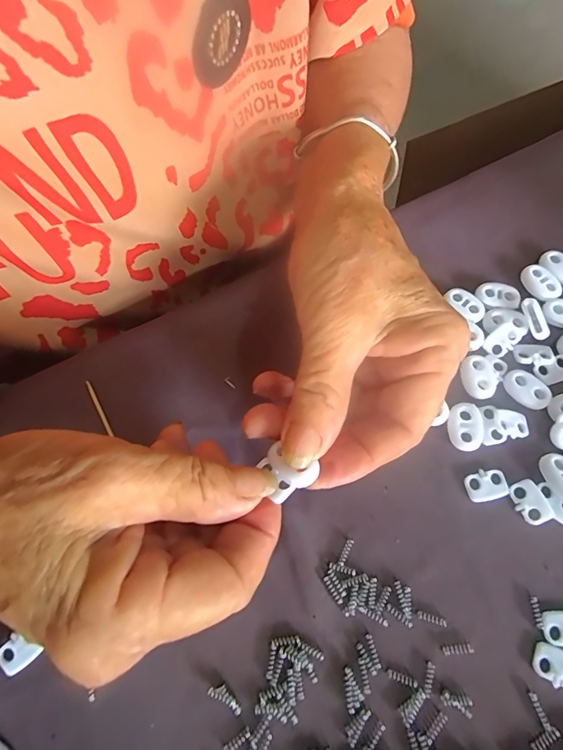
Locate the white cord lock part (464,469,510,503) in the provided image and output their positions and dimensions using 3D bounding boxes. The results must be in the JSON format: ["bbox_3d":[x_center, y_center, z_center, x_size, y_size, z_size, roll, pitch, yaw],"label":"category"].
[{"bbox_3d":[0.093,0.050,0.186,0.018,0.004,0.013,-13,69,-4],"label":"white cord lock part"}]

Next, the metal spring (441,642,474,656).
[{"bbox_3d":[0.070,0.109,0.163,0.012,0.004,0.004,-9,68,0],"label":"metal spring"}]

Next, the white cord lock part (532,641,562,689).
[{"bbox_3d":[0.108,0.114,0.159,0.018,0.004,0.013,20,71,9],"label":"white cord lock part"}]

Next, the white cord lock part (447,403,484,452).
[{"bbox_3d":[0.086,0.025,0.194,0.015,0.008,0.021,-2,69,1],"label":"white cord lock part"}]

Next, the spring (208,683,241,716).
[{"bbox_3d":[-0.021,0.126,0.160,0.014,0.004,0.005,29,72,14],"label":"spring"}]

